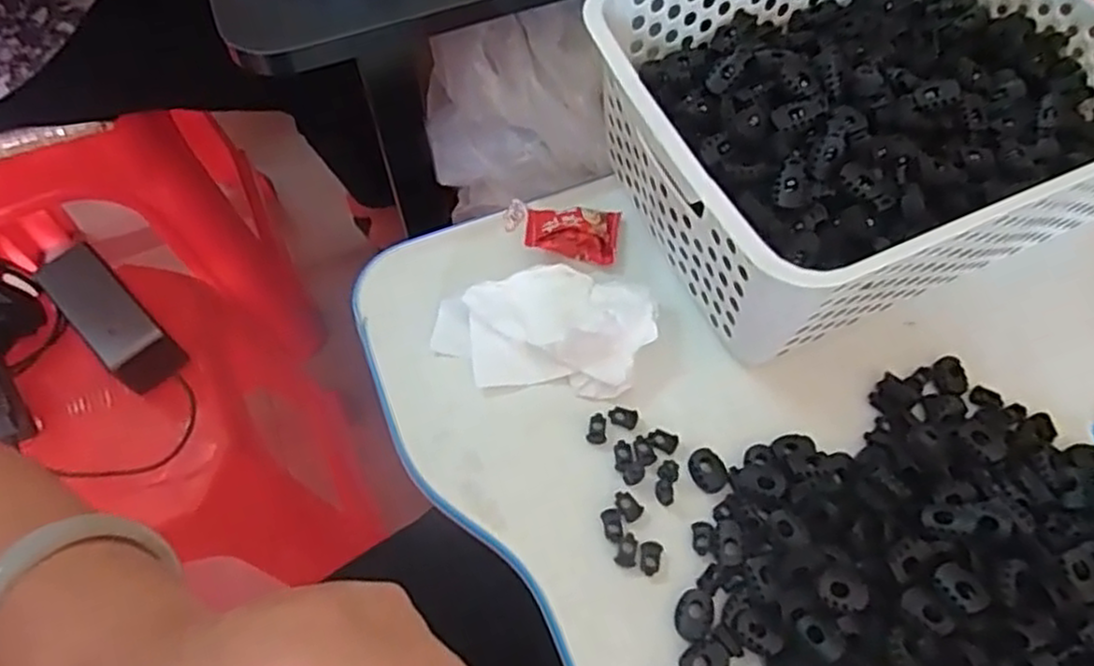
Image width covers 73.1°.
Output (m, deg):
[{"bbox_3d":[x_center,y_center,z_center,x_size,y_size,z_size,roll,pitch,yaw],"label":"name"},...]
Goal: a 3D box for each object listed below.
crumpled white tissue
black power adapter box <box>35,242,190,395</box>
[{"bbox_3d":[-0.003,-0.005,0.395,0.115,0.030,0.067,4,62,3],"label":"crumpled white tissue"},{"bbox_3d":[-0.339,-0.011,0.577,0.138,0.039,0.049,41,70,20],"label":"black power adapter box"}]

